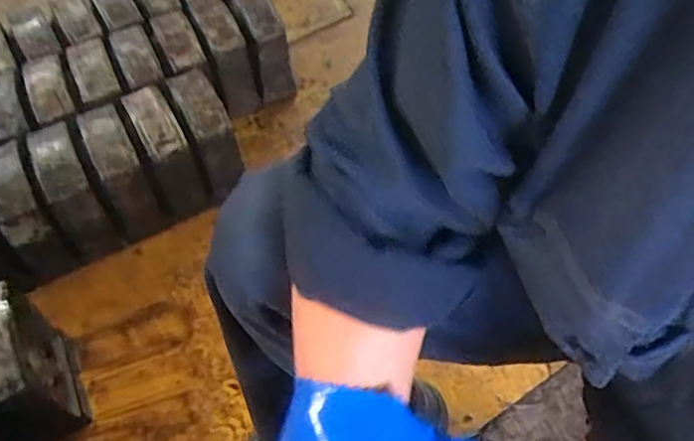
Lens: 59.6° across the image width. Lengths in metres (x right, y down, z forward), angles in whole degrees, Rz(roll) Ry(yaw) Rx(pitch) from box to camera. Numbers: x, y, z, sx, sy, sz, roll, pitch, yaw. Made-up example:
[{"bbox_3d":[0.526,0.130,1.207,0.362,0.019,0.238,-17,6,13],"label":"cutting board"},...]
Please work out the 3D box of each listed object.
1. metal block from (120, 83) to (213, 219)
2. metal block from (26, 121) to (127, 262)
[{"bbox_3d":[-0.288,-0.112,0.967,0.064,0.150,0.144,-25,57,-14],"label":"metal block"},{"bbox_3d":[-0.423,-0.053,0.937,0.068,0.162,0.175,-27,58,-15],"label":"metal block"}]

